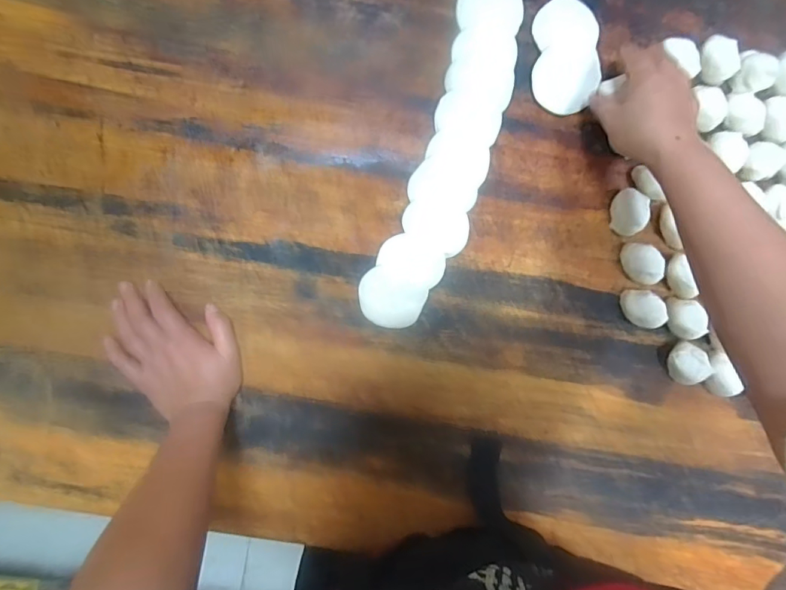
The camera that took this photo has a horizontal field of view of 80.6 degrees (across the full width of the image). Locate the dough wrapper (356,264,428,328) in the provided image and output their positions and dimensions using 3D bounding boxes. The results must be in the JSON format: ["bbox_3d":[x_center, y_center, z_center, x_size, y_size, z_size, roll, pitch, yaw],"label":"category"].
[{"bbox_3d":[-0.001,0.001,0.493,0.069,0.009,0.065,0,91,-5],"label":"dough wrapper"}]

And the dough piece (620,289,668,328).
[{"bbox_3d":[0.271,0.015,0.507,0.040,0.030,0.039,7,90,-5],"label":"dough piece"}]

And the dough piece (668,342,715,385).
[{"bbox_3d":[0.321,0.075,0.508,0.027,0.036,0.041,-18,93,-5],"label":"dough piece"}]

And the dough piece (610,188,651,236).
[{"bbox_3d":[0.255,-0.089,0.500,0.033,0.027,0.047,-8,92,-5],"label":"dough piece"}]

